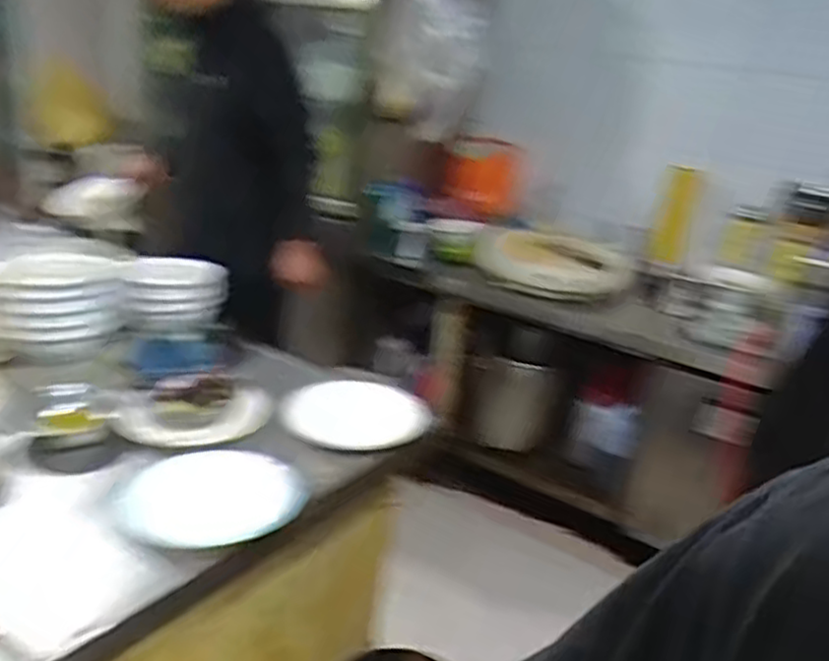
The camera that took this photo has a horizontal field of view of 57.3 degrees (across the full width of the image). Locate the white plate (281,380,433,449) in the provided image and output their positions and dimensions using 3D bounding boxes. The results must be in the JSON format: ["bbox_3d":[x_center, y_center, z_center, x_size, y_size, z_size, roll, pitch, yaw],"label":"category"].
[{"bbox_3d":[-0.104,0.147,1.410,0.261,0.034,0.183,9,35,15],"label":"white plate"}]

